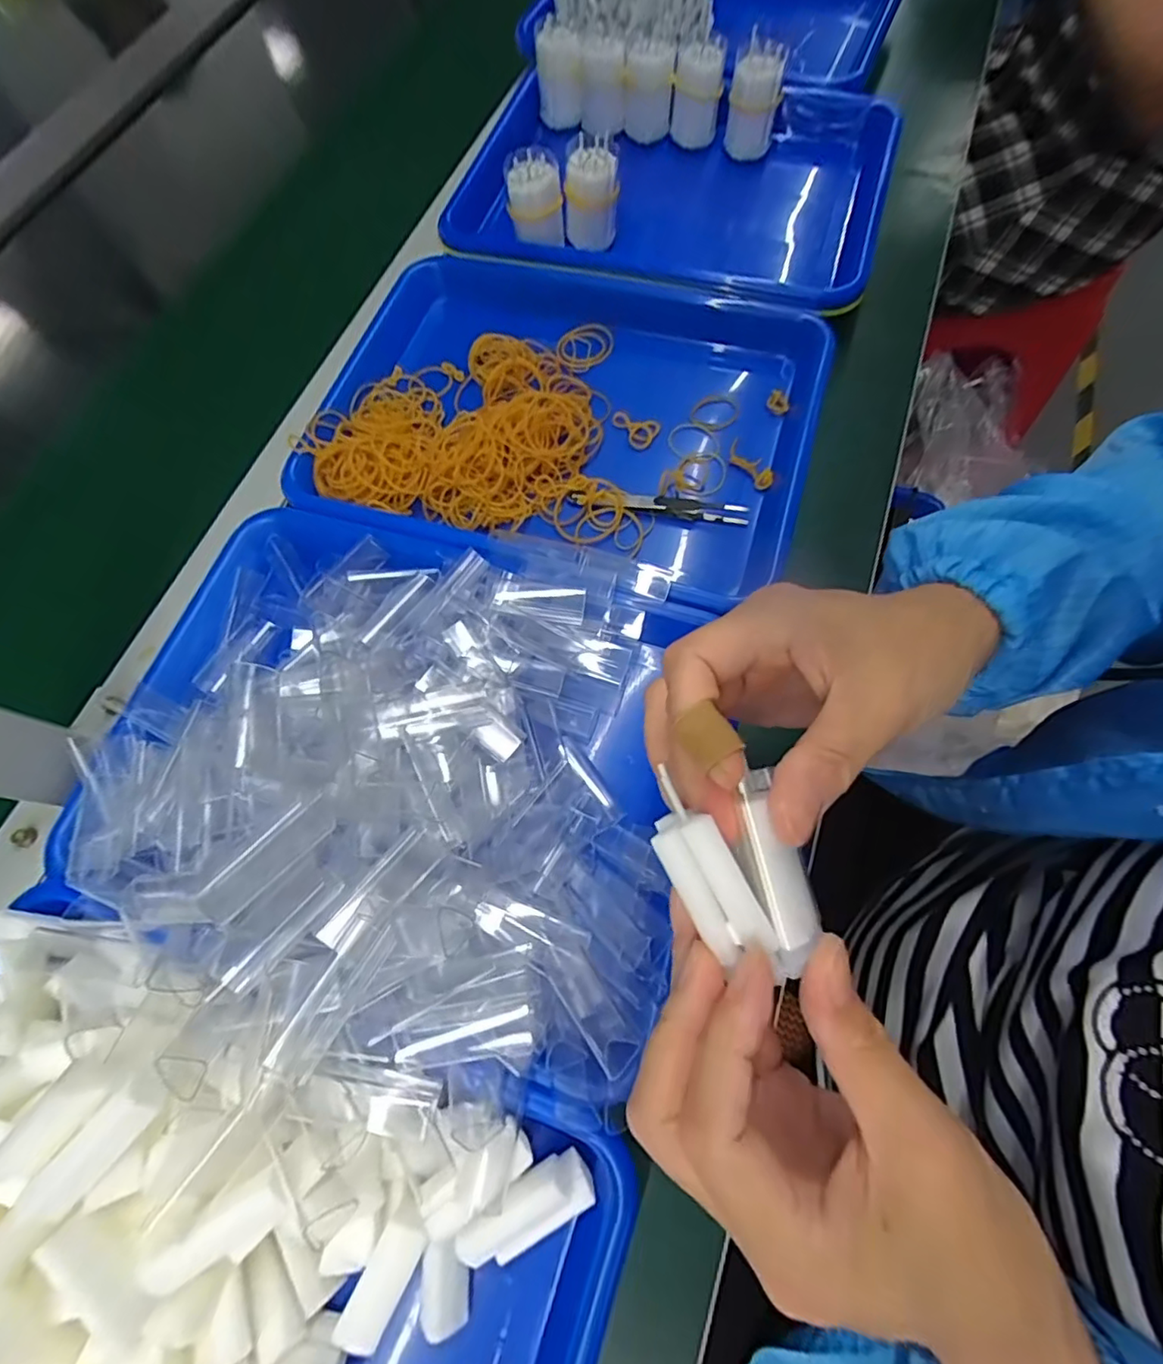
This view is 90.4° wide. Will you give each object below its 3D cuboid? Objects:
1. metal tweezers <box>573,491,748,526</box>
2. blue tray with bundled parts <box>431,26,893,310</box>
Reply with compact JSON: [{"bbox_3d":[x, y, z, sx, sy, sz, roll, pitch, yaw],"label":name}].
[{"bbox_3d":[0.049,-0.117,0.377,0.115,0.012,0.010,8,69,7],"label":"metal tweezers"},{"bbox_3d":[0.072,-0.422,0.472,0.329,0.079,0.259,13,70,9],"label":"blue tray with bundled parts"}]

